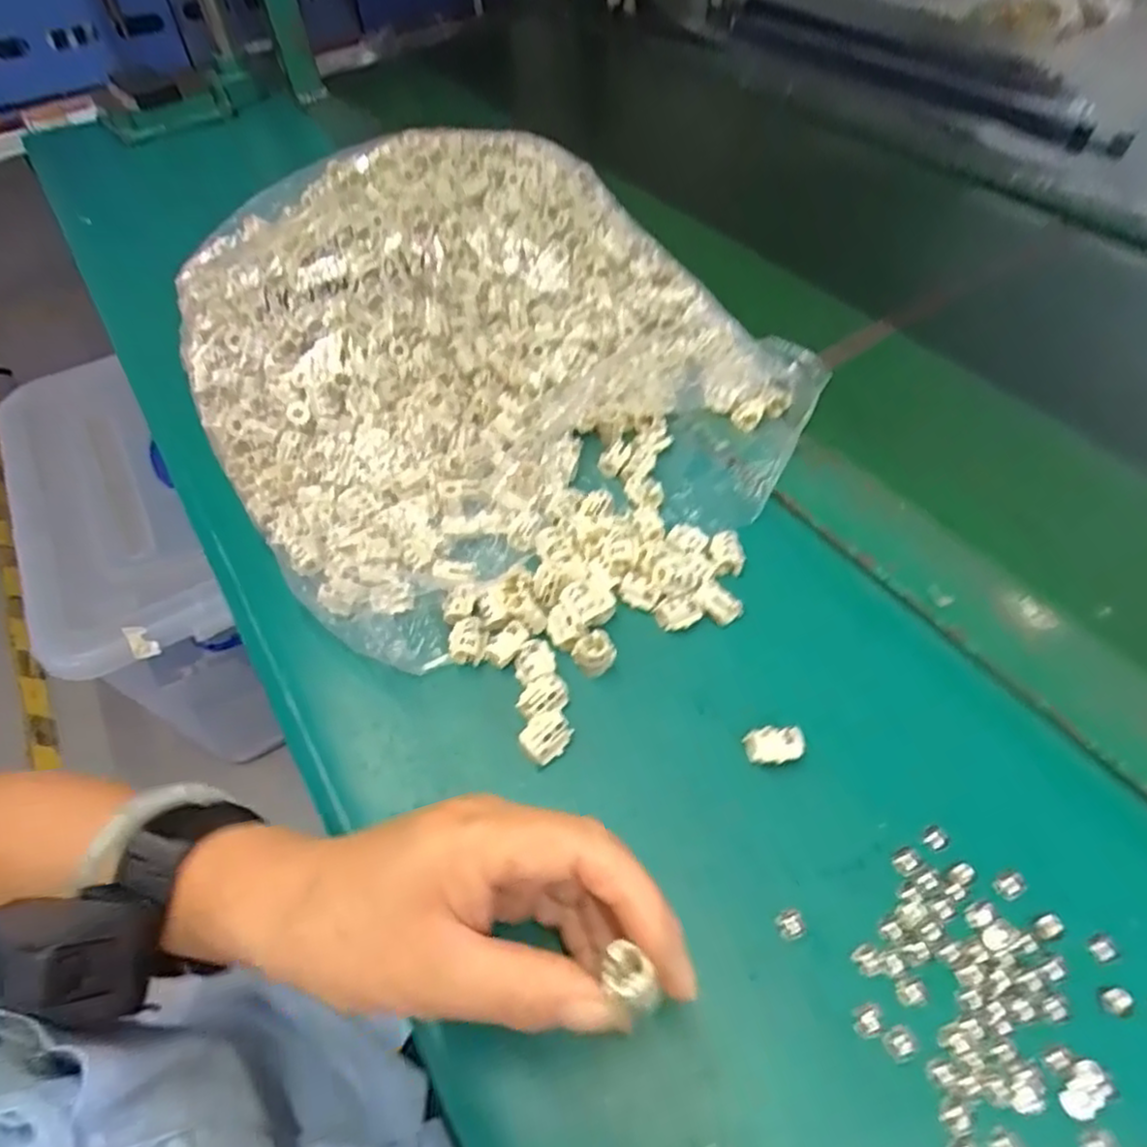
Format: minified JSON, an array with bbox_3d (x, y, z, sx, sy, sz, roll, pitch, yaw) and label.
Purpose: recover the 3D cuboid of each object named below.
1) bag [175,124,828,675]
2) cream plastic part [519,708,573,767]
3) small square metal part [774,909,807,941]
[{"bbox_3d":[-0.076,-0.162,0.474,0.342,0.099,0.405,-24,53,-14],"label":"bag"},{"bbox_3d":[-0.012,0.077,0.329,0.024,0.014,0.018,-37,57,-23],"label":"cream plastic part"},{"bbox_3d":[0.087,0.140,0.279,0.011,0.004,0.011,-17,51,-9],"label":"small square metal part"}]

